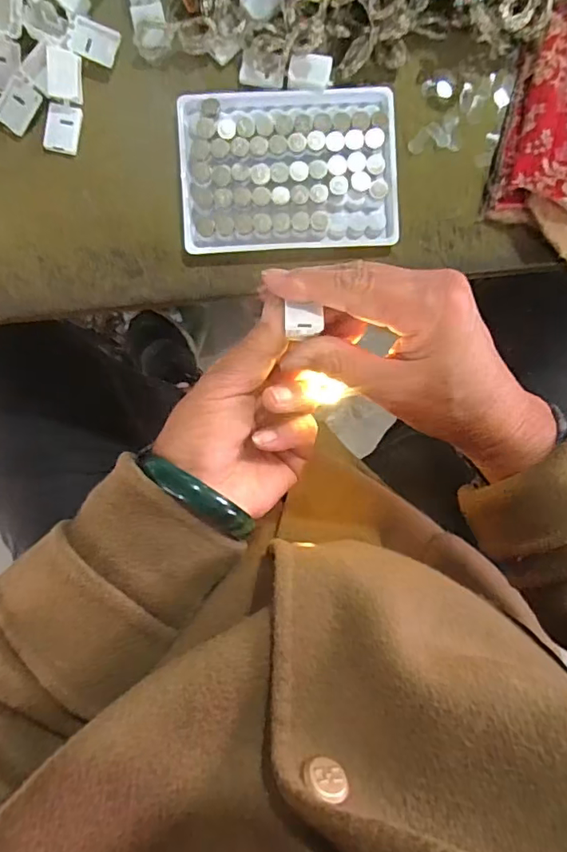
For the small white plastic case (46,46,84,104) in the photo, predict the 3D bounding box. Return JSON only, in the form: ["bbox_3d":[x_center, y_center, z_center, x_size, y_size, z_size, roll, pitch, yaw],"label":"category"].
[{"bbox_3d":[-0.126,-0.202,0.301,0.019,0.007,0.025,0,127,-21],"label":"small white plastic case"}]

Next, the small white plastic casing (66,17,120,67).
[{"bbox_3d":[-0.111,-0.226,0.307,0.026,0.006,0.021,19,93,-2],"label":"small white plastic casing"}]

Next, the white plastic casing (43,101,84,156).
[{"bbox_3d":[-0.132,-0.178,0.312,0.019,0.004,0.027,8,93,-2],"label":"white plastic casing"}]

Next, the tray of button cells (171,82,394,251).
[{"bbox_3d":[0.003,-0.155,0.314,0.127,0.009,0.092,-3,94,-1],"label":"tray of button cells"}]

